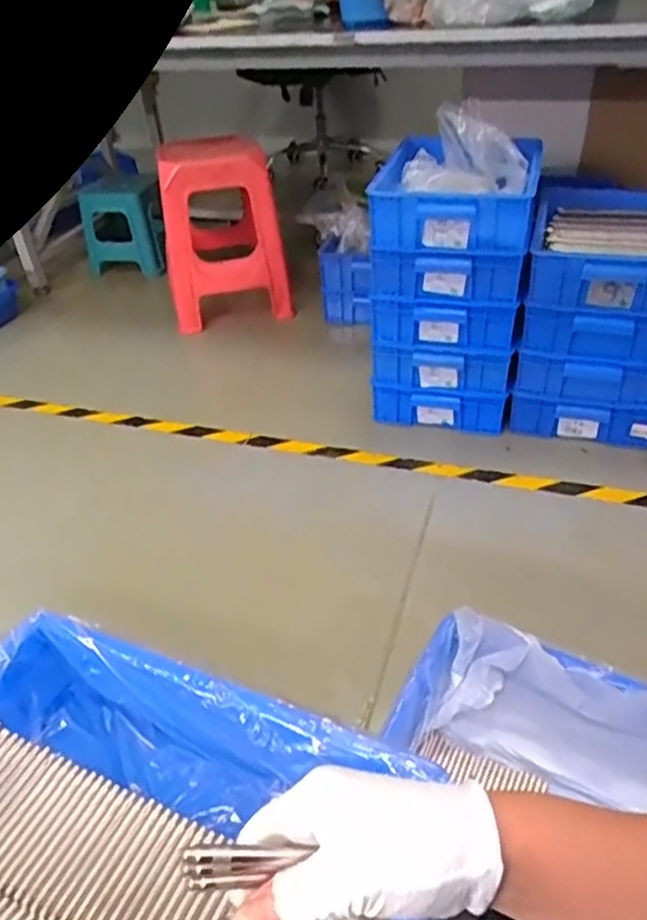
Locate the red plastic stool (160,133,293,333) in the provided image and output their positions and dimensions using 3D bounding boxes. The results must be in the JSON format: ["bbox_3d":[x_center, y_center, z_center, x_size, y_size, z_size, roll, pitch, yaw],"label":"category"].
[{"bbox_3d":[-0.274,-0.620,1.832,0.329,0.445,0.310,-8,38,-6],"label":"red plastic stool"}]

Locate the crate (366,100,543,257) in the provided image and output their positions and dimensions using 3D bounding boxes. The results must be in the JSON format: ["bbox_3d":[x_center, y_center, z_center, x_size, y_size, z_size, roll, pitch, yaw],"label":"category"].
[{"bbox_3d":[0.263,-0.560,1.293,0.295,0.186,0.367,7,39,14],"label":"crate"}]

